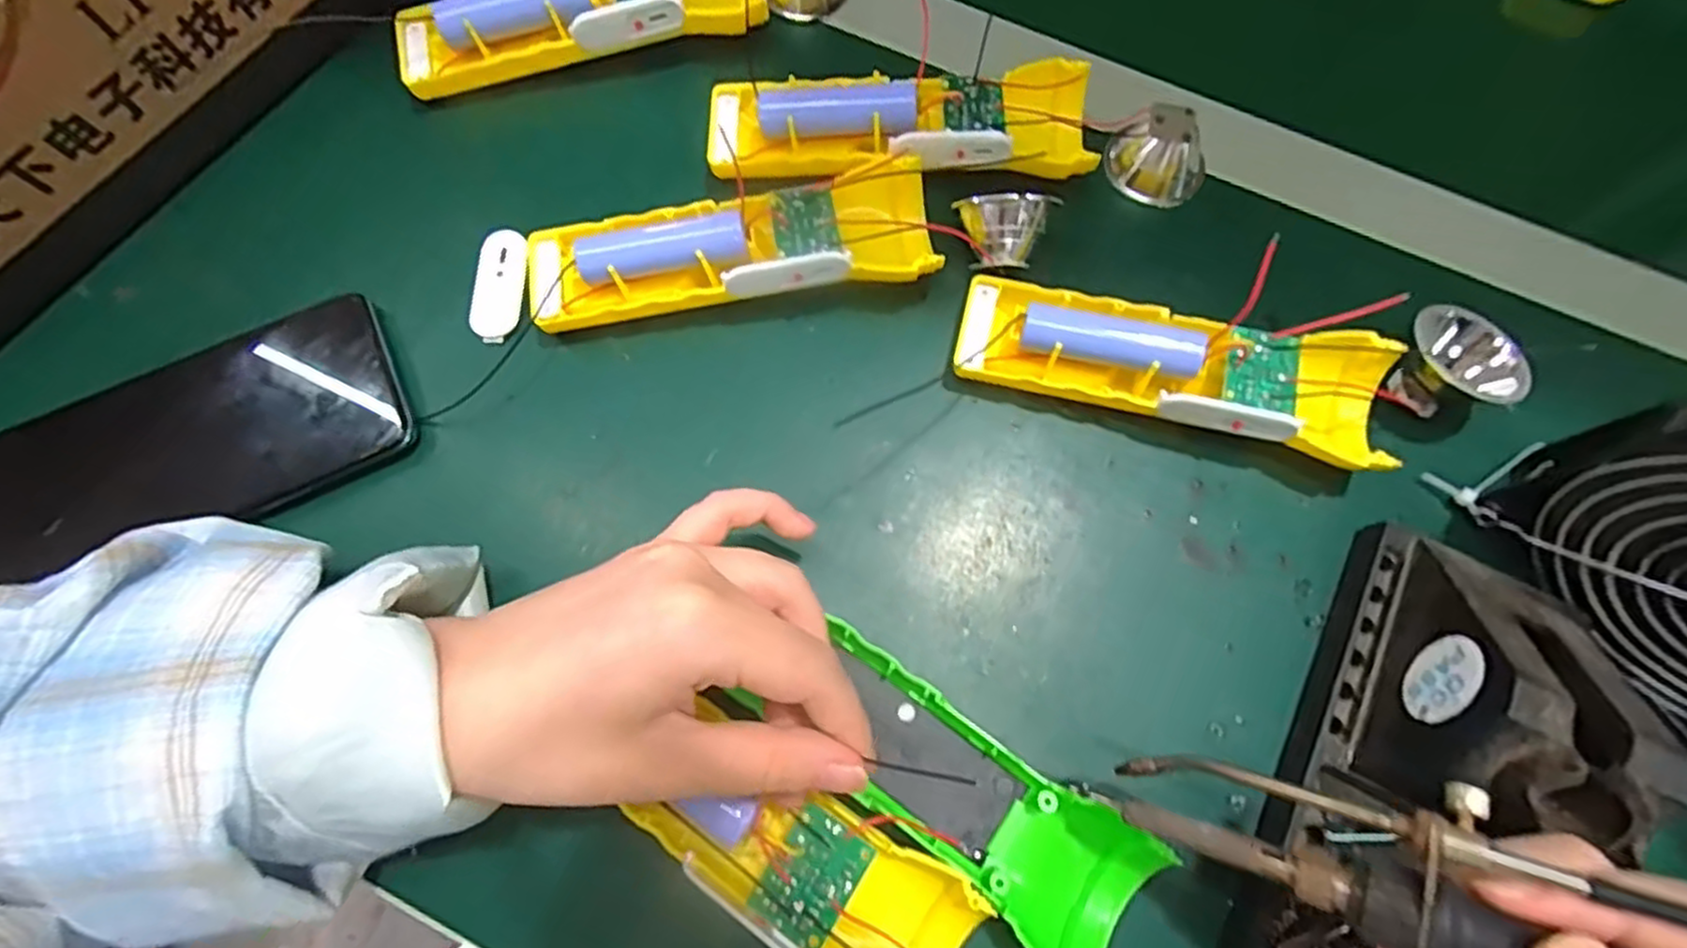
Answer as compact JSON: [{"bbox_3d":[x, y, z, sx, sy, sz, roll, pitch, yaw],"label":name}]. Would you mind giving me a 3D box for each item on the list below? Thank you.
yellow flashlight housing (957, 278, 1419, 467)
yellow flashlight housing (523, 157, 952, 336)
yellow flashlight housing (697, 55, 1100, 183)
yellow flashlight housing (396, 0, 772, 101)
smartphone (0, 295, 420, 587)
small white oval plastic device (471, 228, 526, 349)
[{"bbox_3d":[0.127,-0.041,0.282,0.161,0.031,0.049,13,75,4],"label":"yellow flashlight housing"},{"bbox_3d":[-0.045,-0.091,0.297,0.159,0.029,0.049,-7,74,-2],"label":"yellow flashlight housing"},{"bbox_3d":[0.023,-0.149,0.313,0.159,0.031,0.049,1,74,1],"label":"yellow flashlight housing"},{"bbox_3d":[-0.118,-0.207,0.329,0.159,0.030,0.042,-17,75,-4],"label":"yellow flashlight housing"},{"bbox_3d":[-0.251,-0.009,0.279,0.159,0.015,0.075,-25,75,-7],"label":"smartphone"},{"bbox_3d":[-0.144,-0.078,0.303,0.019,0.006,0.048,0,74,0],"label":"small white oval plastic device"}]

